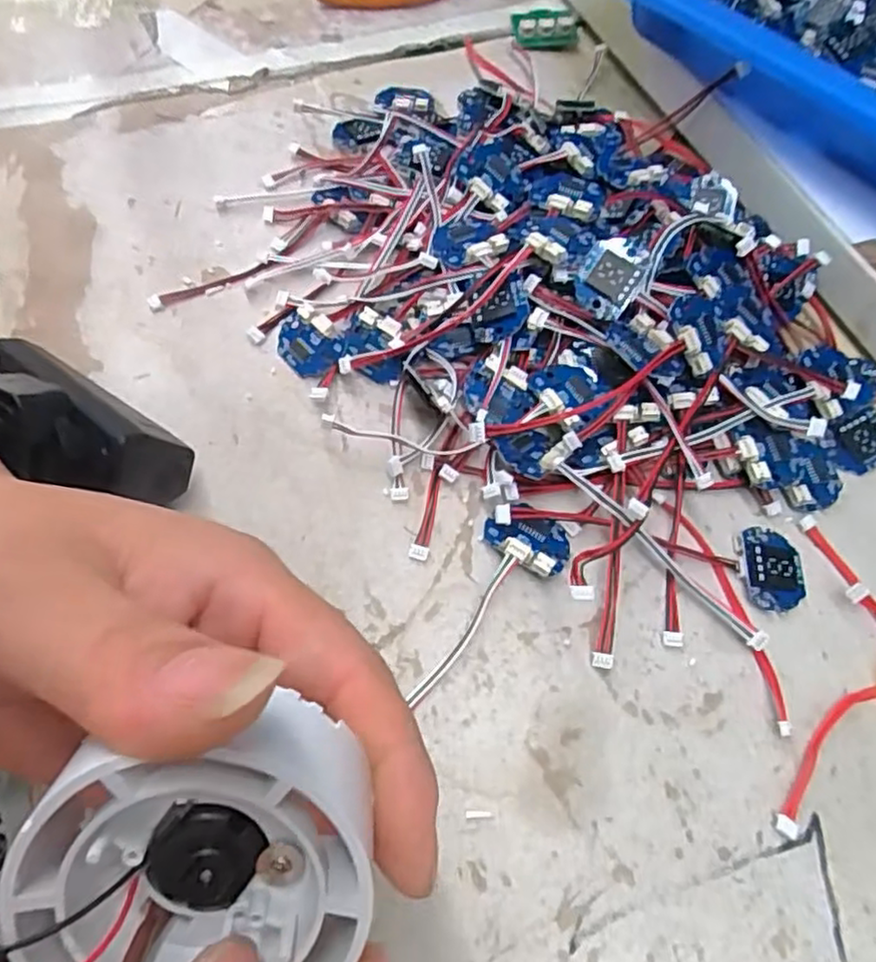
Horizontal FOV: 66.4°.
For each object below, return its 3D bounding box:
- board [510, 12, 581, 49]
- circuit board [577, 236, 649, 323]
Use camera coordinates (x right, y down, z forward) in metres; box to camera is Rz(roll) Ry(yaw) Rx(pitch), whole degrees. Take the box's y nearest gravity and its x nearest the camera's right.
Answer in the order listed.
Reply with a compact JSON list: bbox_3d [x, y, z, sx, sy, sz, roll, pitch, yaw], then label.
[{"bbox_3d":[0.060,-0.245,0.361,0.038,0.010,0.023,0,62,-4],"label":"board"},{"bbox_3d":[0.063,-0.074,0.243,0.021,0.028,0.011,27,24,7],"label":"circuit board"}]

